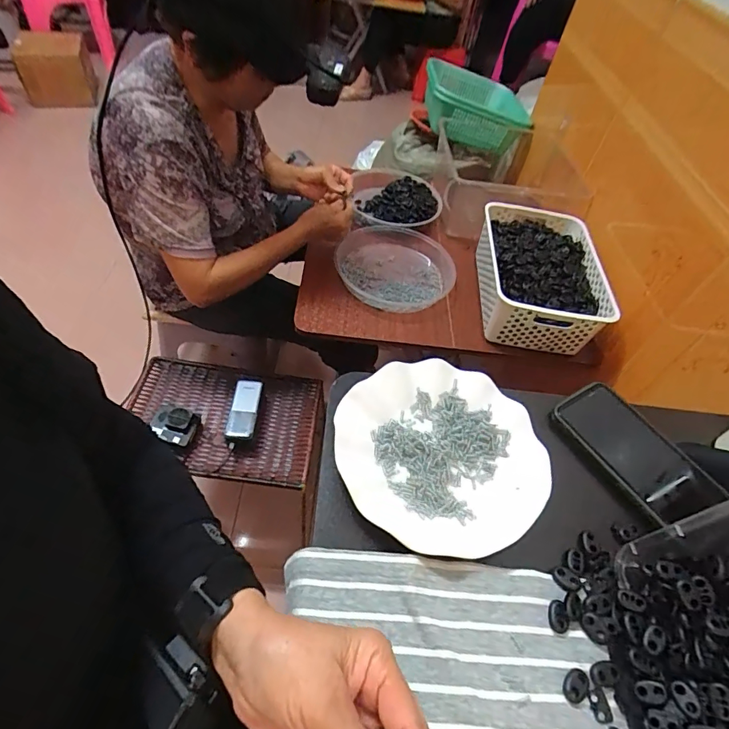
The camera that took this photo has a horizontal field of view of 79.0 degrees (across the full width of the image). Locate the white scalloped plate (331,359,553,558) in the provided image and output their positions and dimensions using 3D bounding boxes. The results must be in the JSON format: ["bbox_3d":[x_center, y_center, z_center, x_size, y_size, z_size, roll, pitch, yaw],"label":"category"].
[{"bbox_3d":[0.067,0.075,0.392,0.177,0.029,0.176,3,51,-4],"label":"white scalloped plate"}]

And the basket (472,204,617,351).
[{"bbox_3d":[0.334,-0.170,0.849,0.210,0.102,0.316,8,51,-3],"label":"basket"}]

